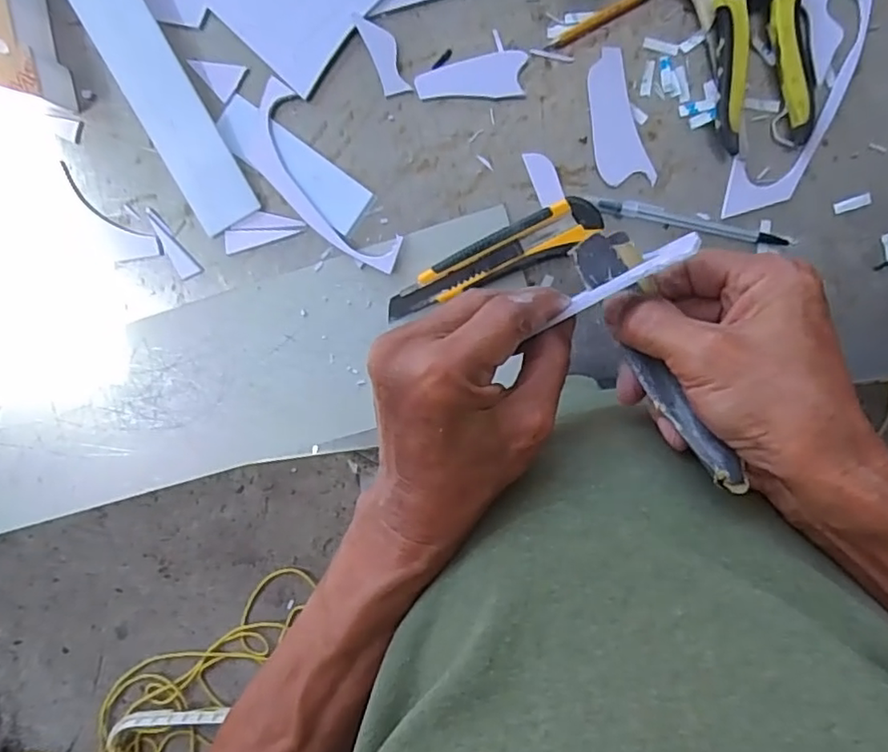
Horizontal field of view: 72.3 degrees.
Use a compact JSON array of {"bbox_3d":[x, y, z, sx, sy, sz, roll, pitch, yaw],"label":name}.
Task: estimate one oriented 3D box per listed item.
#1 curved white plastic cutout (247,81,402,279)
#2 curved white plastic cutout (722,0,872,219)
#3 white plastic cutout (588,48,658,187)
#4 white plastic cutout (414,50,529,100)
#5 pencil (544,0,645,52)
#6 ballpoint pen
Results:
[{"bbox_3d":[-0.096,-0.145,0.468,0.055,0.005,0.167,-39,91,8],"label":"curved white plastic cutout"},{"bbox_3d":[0.253,-0.197,0.429,0.050,0.006,0.178,21,98,3],"label":"curved white plastic cutout"},{"bbox_3d":[0.125,-0.188,0.445,0.036,0.004,0.096,-14,95,7],"label":"white plastic cutout"},{"bbox_3d":[0.020,-0.222,0.451,0.080,0.004,0.032,-2,96,6],"label":"white plastic cutout"},{"bbox_3d":[0.115,-0.257,0.434,0.088,0.007,0.009,-25,93,8],"label":"pencil"},{"bbox_3d":[0.185,-0.113,0.446,0.141,0.006,0.011,12,97,4],"label":"ballpoint pen"}]

